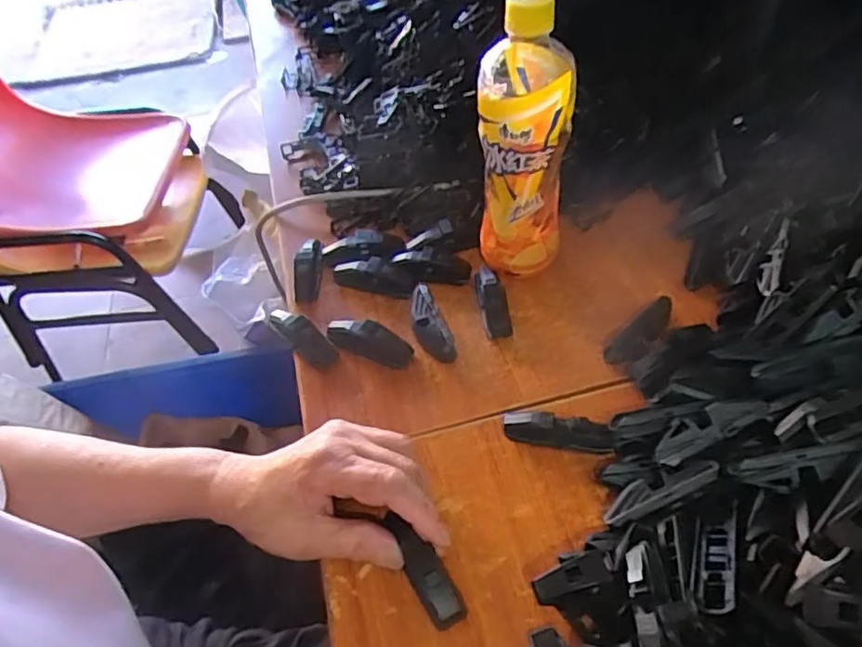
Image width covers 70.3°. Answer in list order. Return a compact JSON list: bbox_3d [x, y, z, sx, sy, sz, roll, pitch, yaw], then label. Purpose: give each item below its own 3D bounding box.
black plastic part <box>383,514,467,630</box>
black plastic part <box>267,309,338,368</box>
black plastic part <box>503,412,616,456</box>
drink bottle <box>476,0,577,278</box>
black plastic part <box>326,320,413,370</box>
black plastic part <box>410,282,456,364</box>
[{"bbox_3d":[-0.005,0.142,0.355,0.019,0.014,0.069,-29,64,-16],"label":"black plastic part"},{"bbox_3d":[-0.103,0.009,0.484,0.074,0.021,0.018,33,61,29],"label":"black plastic part"},{"bbox_3d":[0.085,0.073,0.410,0.071,0.022,0.017,7,52,12],"label":"black plastic part"},{"bbox_3d":[0.069,-0.135,0.456,0.062,0.200,0.076,3,51,9],"label":"drink bottle"},{"bbox_3d":[-0.050,0.014,0.475,0.072,0.025,0.019,13,53,17],"label":"black plastic part"},{"bbox_3d":[-0.003,0.000,0.483,0.024,0.021,0.071,-19,51,-9],"label":"black plastic part"}]

